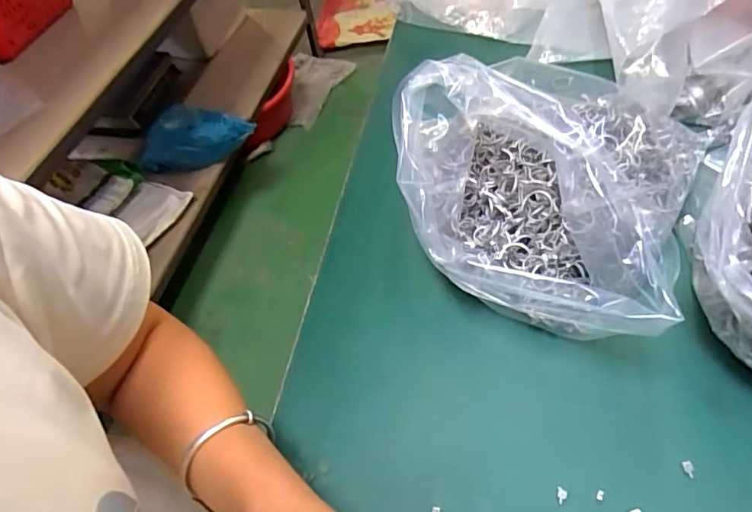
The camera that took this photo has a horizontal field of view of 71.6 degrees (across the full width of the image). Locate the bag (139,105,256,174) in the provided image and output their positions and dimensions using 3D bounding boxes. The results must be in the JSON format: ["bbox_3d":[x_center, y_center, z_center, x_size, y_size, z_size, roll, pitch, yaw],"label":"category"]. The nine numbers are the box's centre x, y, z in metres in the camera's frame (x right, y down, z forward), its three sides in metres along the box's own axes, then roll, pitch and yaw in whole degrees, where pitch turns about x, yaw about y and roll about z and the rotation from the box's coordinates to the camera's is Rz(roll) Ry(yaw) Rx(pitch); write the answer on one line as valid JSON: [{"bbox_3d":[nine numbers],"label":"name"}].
[{"bbox_3d":[-0.472,-0.312,1.372,0.310,0.115,0.135,-3,52,7],"label":"bag"}]

